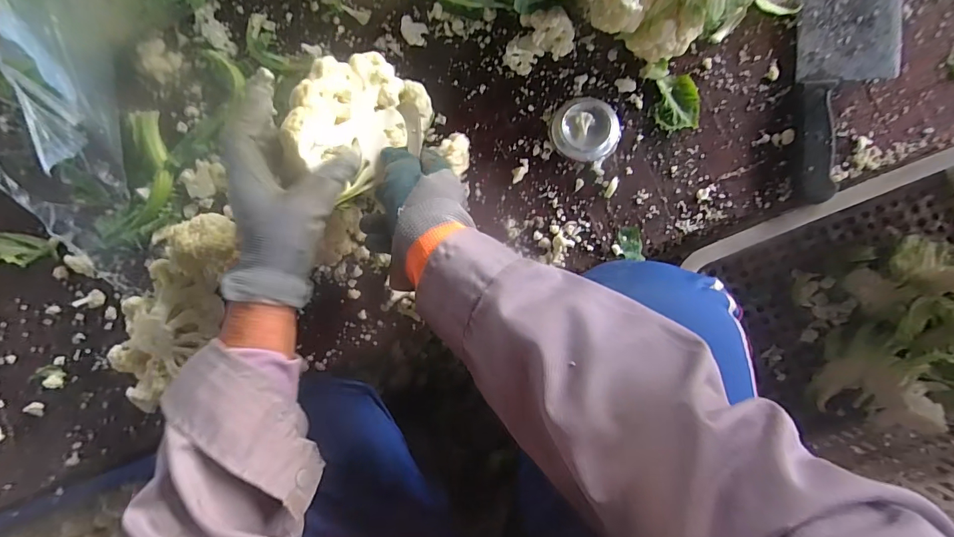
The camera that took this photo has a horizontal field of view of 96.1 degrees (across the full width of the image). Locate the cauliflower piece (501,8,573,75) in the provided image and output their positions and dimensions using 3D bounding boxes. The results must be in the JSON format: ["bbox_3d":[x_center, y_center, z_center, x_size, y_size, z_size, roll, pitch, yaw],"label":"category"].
[{"bbox_3d":[0.059,-0.227,0.421,0.068,0.039,0.045,-20,85,7],"label":"cauliflower piece"}]

